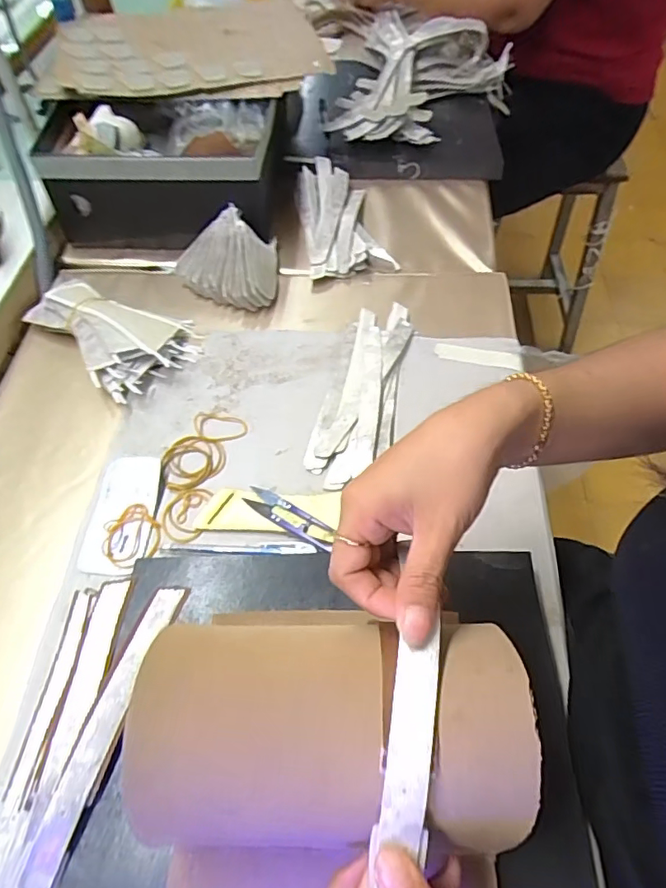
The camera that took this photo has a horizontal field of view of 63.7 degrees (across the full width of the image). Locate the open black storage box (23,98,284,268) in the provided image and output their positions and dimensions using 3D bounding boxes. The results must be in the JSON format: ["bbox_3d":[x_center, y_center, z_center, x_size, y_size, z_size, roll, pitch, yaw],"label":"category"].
[{"bbox_3d":[-0.192,-0.325,0.627,0.240,0.101,0.150,3,57,5],"label":"open black storage box"}]

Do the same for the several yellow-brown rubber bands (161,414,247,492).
[{"bbox_3d":[-0.123,0.006,0.493,0.055,0.006,0.088,18,60,15],"label":"several yellow-brown rubber bands"}]

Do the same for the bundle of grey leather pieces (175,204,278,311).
[{"bbox_3d":[-0.115,-0.205,0.601,0.110,0.055,0.101,-2,57,2],"label":"bundle of grey leather pieces"}]

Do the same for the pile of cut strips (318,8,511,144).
[{"bbox_3d":[0.131,-0.520,0.768,0.230,0.079,0.277,12,57,10],"label":"pile of cut strips"}]

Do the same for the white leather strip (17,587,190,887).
[{"bbox_3d":[-0.149,0.184,0.350,0.025,0.012,0.190,18,56,3],"label":"white leather strip"}]

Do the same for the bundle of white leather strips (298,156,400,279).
[{"bbox_3d":[0.004,-0.284,0.665,0.095,0.028,0.208,-12,57,-5],"label":"bundle of white leather strips"}]

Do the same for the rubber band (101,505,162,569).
[{"bbox_3d":[-0.167,0.078,0.443,0.048,0.009,0.053,-41,72,-20],"label":"rubber band"}]

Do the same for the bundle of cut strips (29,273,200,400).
[{"bbox_3d":[-0.245,-0.132,0.570,0.217,0.039,0.113,34,65,23],"label":"bundle of cut strips"}]

